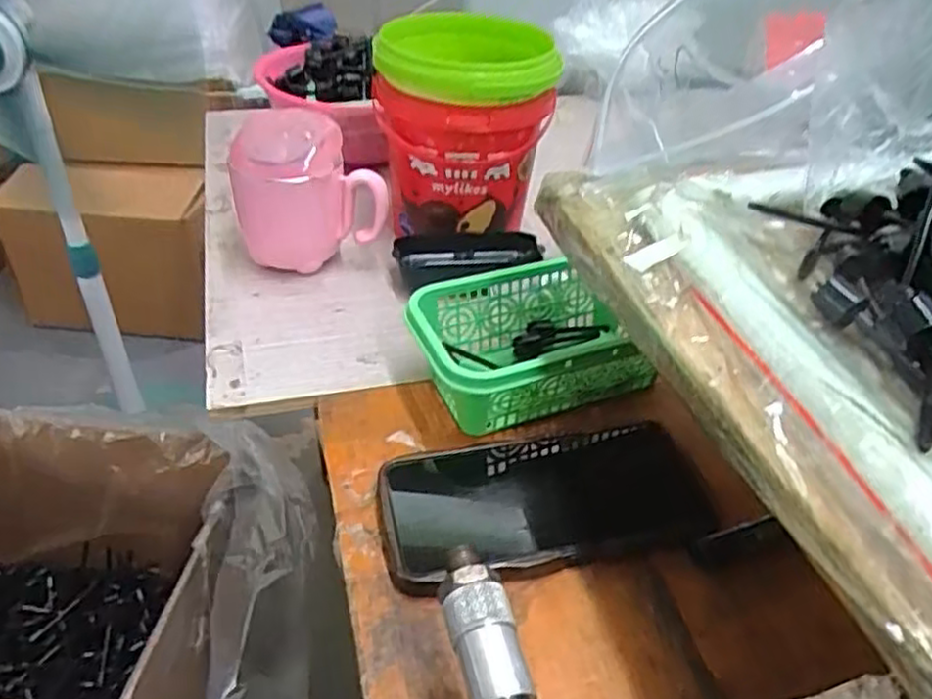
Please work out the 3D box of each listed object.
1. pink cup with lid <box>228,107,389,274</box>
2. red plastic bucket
[{"bbox_3d":[-0.117,-0.117,0.535,0.105,0.107,0.069,-6,39,-12],"label":"pink cup with lid"},{"bbox_3d":[-0.003,-0.177,0.564,0.129,0.130,0.149,2,38,-1],"label":"red plastic bucket"}]

